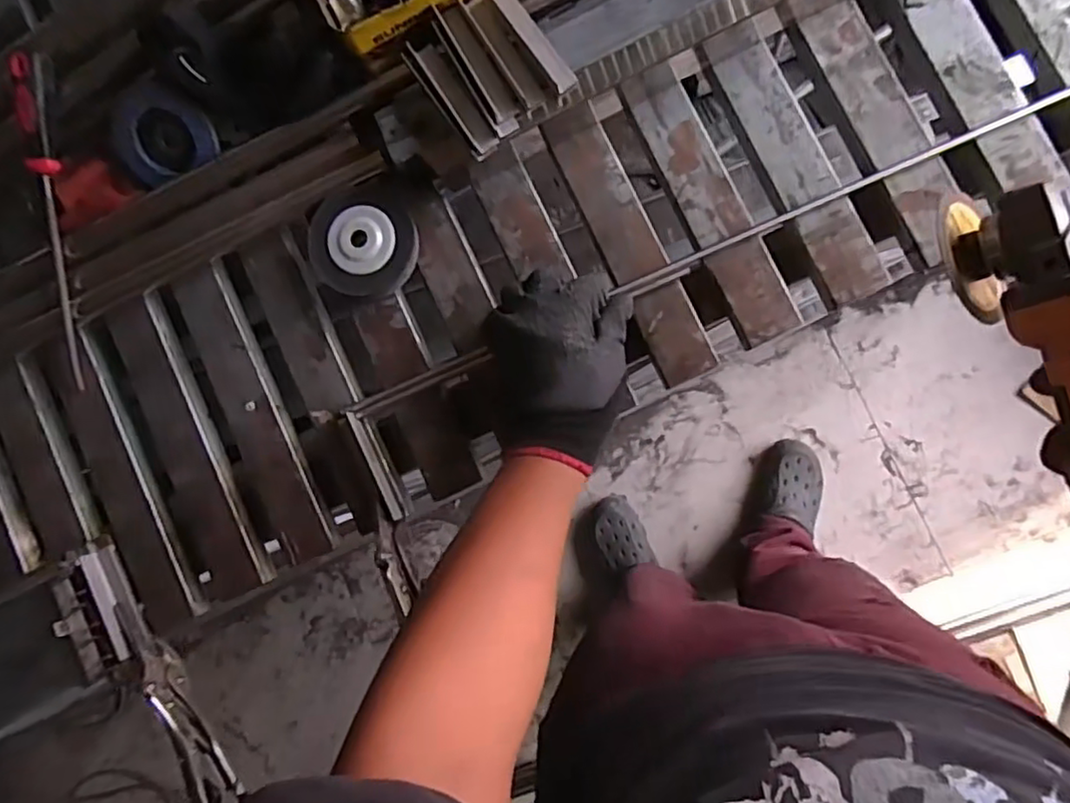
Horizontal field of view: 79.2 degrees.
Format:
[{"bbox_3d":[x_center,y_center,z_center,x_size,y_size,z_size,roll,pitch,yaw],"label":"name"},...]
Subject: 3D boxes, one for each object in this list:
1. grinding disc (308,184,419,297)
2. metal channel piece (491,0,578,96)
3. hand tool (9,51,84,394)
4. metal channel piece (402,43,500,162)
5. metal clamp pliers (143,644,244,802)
[{"bbox_3d":[-0.151,-0.141,0.570,0.090,0.011,0.093,0,93,-9],"label":"grinding disc"},{"bbox_3d":[-0.001,-0.286,0.513,0.020,0.018,0.100,-36,85,7],"label":"metal channel piece"},{"bbox_3d":[-0.430,-0.155,0.582,0.020,0.028,0.281,5,108,7],"label":"hand tool"},{"bbox_3d":[-0.066,-0.243,0.517,0.027,0.017,0.106,-34,85,7],"label":"metal channel piece"},{"bbox_3d":[-0.314,0.290,0.585,0.016,0.064,0.150,-39,71,6],"label":"metal clamp pliers"}]

